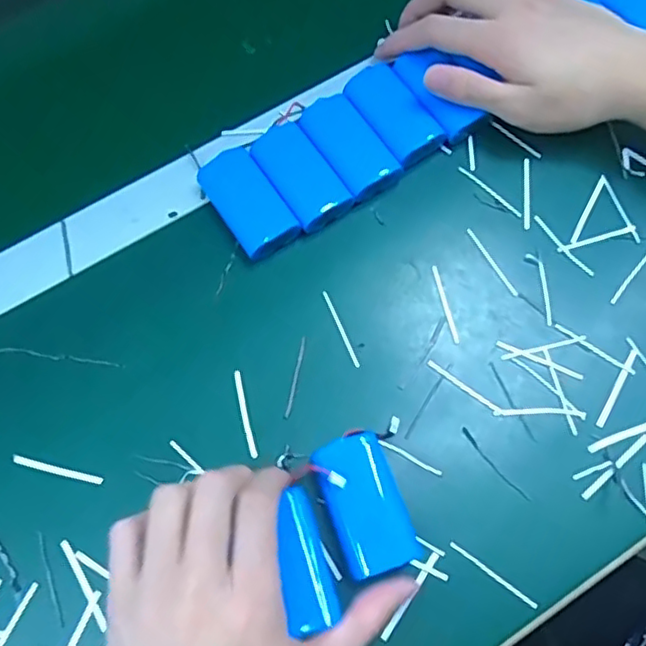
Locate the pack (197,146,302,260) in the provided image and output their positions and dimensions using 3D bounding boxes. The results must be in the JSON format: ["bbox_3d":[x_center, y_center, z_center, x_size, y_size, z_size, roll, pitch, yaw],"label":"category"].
[{"bbox_3d":[-0.047,-0.074,0.395,0.037,0.014,0.071,-32,73,-11],"label":"pack"}]

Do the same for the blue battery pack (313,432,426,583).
[{"bbox_3d":[0.022,0.092,0.327,0.040,0.018,0.069,-19,70,-7],"label":"blue battery pack"}]

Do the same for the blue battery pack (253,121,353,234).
[{"bbox_3d":[-0.015,-0.092,0.402,0.036,0.016,0.068,-32,73,-11],"label":"blue battery pack"}]

